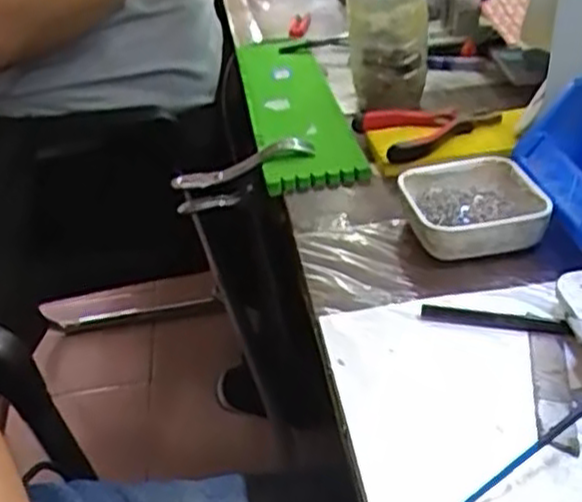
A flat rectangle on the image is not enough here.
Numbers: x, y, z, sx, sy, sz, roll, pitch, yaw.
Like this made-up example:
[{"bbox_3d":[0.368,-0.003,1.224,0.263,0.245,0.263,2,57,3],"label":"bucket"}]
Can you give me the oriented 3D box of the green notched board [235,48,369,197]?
[{"bbox_3d":[0.000,-0.150,0.763,0.087,0.018,0.392,2,29,-10],"label":"green notched board"}]

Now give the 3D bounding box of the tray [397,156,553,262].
[{"bbox_3d":[0.121,-0.032,0.508,0.084,0.033,0.101,-8,32,-3],"label":"tray"}]

